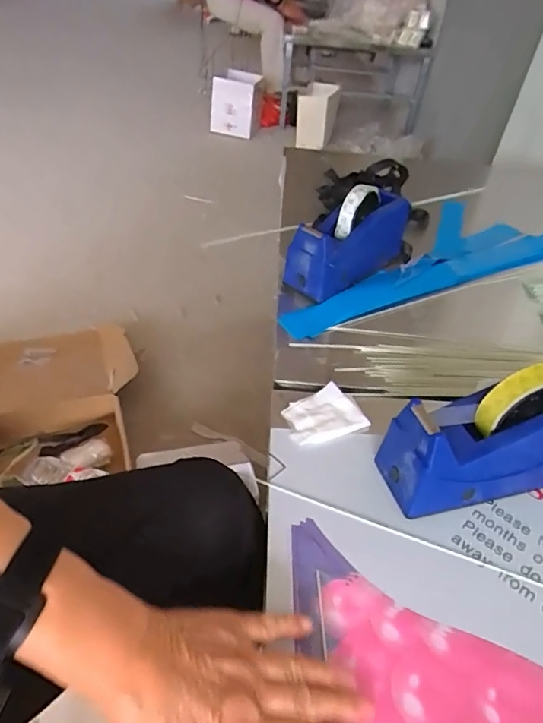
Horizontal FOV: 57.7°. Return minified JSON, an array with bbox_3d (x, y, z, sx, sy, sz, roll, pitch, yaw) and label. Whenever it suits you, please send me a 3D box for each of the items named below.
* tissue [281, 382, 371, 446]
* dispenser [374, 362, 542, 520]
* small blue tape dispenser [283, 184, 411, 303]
[{"bbox_3d":[0.054,0.056,0.522,0.078,0.013,0.060,-11,44,-21],"label":"tissue"},{"bbox_3d":[0.209,0.063,0.441,0.204,0.121,0.065,-8,42,-14],"label":"dispenser"},{"bbox_3d":[0.115,-0.175,0.703,0.204,0.119,0.073,-31,52,-33],"label":"small blue tape dispenser"}]

